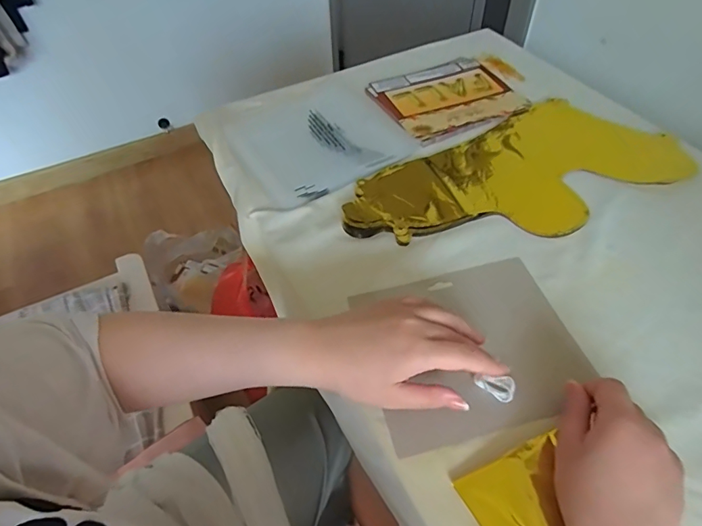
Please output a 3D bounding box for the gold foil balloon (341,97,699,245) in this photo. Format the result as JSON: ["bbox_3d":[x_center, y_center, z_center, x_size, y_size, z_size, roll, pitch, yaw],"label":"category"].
[{"bbox_3d":[0.201,-0.108,0.560,0.428,0.010,0.197,-22,53,-15],"label":"gold foil balloon"}]

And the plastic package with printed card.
[{"bbox_3d":[0.043,-0.224,0.665,0.489,0.012,0.250,-21,53,-14],"label":"plastic package with printed card"}]

